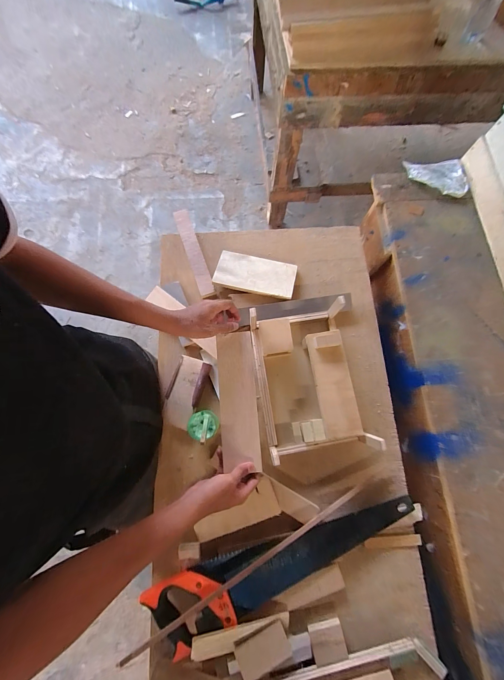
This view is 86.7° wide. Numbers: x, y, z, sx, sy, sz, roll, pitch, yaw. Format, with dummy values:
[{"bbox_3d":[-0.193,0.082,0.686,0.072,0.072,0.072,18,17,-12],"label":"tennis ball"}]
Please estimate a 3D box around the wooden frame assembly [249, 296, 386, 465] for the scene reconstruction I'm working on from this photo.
[{"bbox_3d":[0.111,0.080,0.569,0.193,0.093,0.300,-9,75,-3],"label":"wooden frame assembly"}]

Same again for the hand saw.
[{"bbox_3d":[0.073,0.423,0.508,0.527,0.044,0.116,-19,75,-5],"label":"hand saw"}]

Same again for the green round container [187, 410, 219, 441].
[{"bbox_3d":[-0.104,0.184,0.574,0.063,0.039,0.058,0,74,0],"label":"green round container"}]

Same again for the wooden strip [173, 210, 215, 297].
[{"bbox_3d":[-0.149,-0.227,0.683,0.040,0.016,0.245,-20,75,-5],"label":"wooden strip"}]

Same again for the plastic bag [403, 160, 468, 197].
[{"bbox_3d":[0.510,-0.453,0.738,0.152,0.017,0.129,2,74,1],"label":"plastic bag"}]

